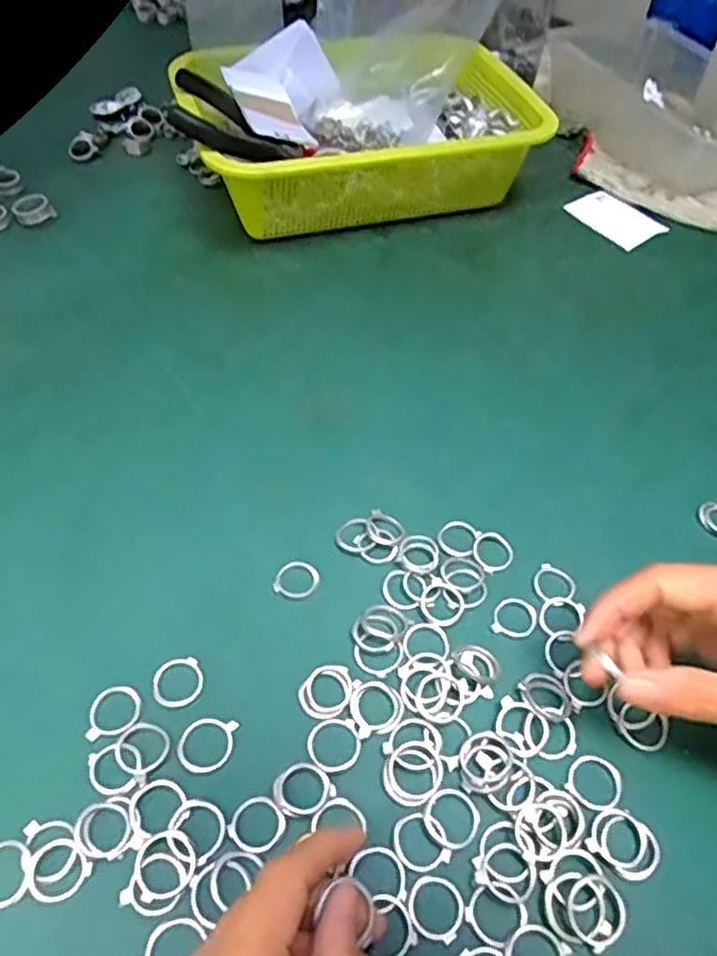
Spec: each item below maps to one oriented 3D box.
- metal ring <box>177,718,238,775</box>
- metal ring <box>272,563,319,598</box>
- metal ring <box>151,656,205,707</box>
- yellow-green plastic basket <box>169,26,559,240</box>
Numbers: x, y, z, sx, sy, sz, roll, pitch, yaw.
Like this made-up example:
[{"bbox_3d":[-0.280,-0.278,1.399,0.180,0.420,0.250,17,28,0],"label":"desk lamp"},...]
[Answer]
[{"bbox_3d":[-0.064,0.111,0.291,0.023,0.004,0.023,2,51,-3],"label":"metal ring"},{"bbox_3d":[-0.030,0.049,0.342,0.021,0.004,0.020,2,51,-3],"label":"metal ring"},{"bbox_3d":[-0.080,0.090,0.307,0.022,0.004,0.022,2,51,-3],"label":"metal ring"},{"bbox_3d":[-0.001,-0.283,0.564,0.265,0.083,0.199,-10,52,-12],"label":"yellow-green plastic basket"}]

